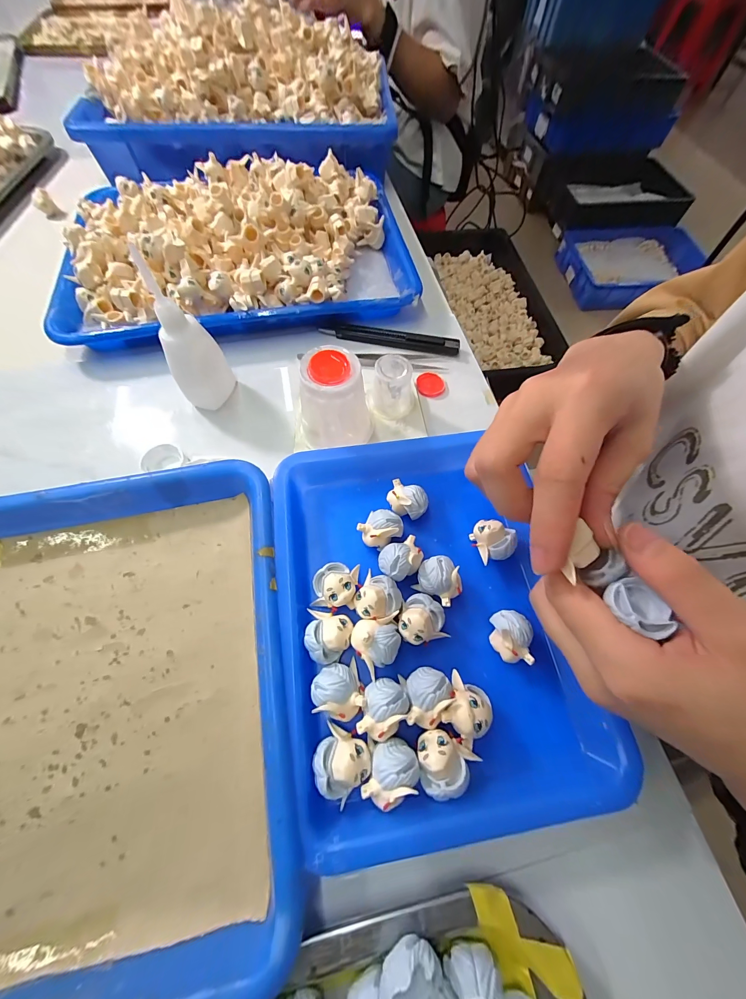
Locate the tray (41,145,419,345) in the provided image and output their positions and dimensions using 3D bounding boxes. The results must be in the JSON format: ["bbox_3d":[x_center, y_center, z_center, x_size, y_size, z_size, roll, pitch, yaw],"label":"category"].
[{"bbox_3d":[-0.134,-0.255,0.332,0.331,0.064,0.234,-10,66,-6],"label":"tray"}]

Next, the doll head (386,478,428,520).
[{"bbox_3d":[0.024,0.002,0.230,0.028,0.024,0.021,21,67,8],"label":"doll head"}]

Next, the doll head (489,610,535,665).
[{"bbox_3d":[0.081,0.080,0.194,0.020,0.021,0.027,4,66,0],"label":"doll head"}]

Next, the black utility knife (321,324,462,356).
[{"bbox_3d":[0.016,-0.153,0.314,0.129,0.007,0.015,13,66,4],"label":"black utility knife"}]

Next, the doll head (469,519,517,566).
[{"bbox_3d":[0.078,0.027,0.219,0.021,0.025,0.027,-12,67,-7],"label":"doll head"}]

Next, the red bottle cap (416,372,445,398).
[{"bbox_3d":[0.051,-0.104,0.294,0.025,0.004,0.028,1,66,-1],"label":"red bottle cap"}]

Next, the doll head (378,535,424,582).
[{"bbox_3d":[0.018,0.040,0.213,0.028,0.023,0.024,-20,68,-10],"label":"doll head"}]

